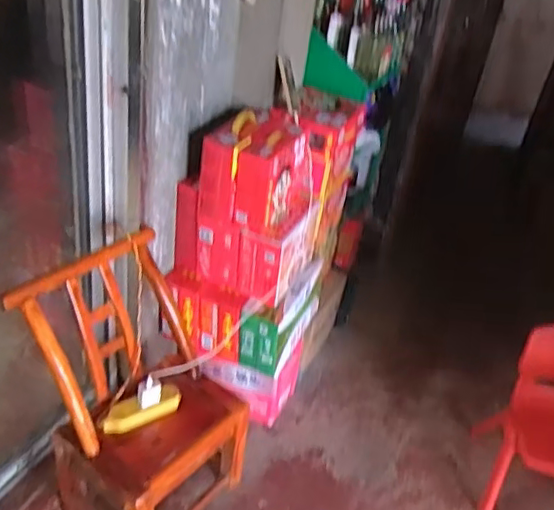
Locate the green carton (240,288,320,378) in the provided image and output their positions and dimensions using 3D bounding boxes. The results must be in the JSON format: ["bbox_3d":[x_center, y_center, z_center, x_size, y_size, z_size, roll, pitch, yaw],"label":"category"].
[{"bbox_3d":[0.020,0.168,1.719,0.112,0.204,0.337,21,35,18],"label":"green carton"}]

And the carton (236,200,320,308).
[{"bbox_3d":[0.010,-0.025,1.627,0.126,0.185,0.268,21,35,18],"label":"carton"}]

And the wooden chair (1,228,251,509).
[{"bbox_3d":[-0.342,0.333,1.463,0.452,0.683,0.431,27,38,26],"label":"wooden chair"}]

